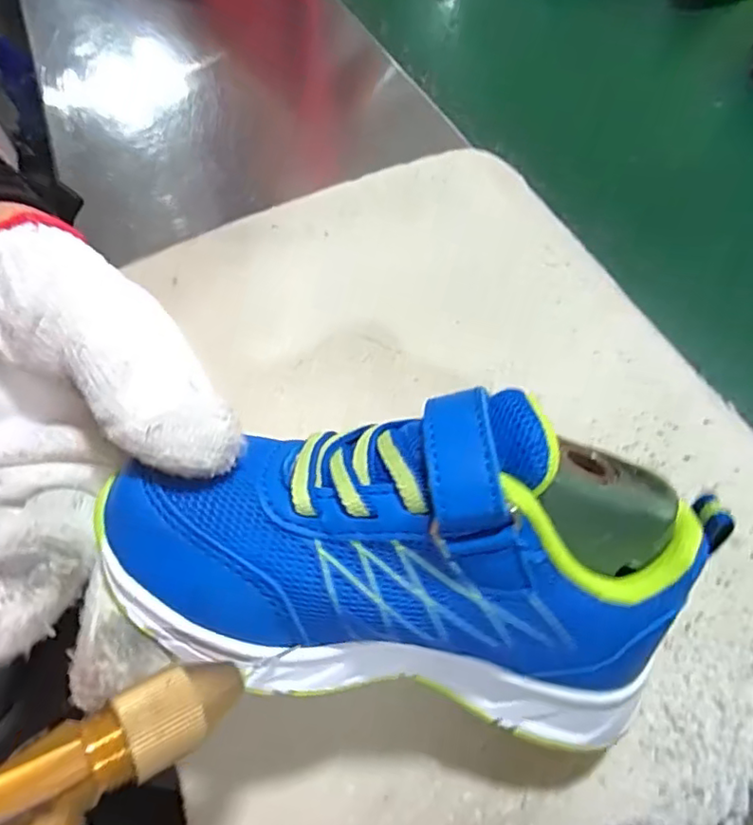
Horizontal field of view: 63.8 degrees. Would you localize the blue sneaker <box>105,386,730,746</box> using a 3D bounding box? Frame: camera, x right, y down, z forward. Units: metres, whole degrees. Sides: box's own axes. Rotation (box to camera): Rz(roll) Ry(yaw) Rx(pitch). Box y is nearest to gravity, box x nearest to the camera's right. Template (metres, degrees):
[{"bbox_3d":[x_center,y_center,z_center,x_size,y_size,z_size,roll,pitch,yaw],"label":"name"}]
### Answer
[{"bbox_3d":[0.010,0.029,0.159,0.141,0.080,0.053,16,17,-6],"label":"blue sneaker"}]

